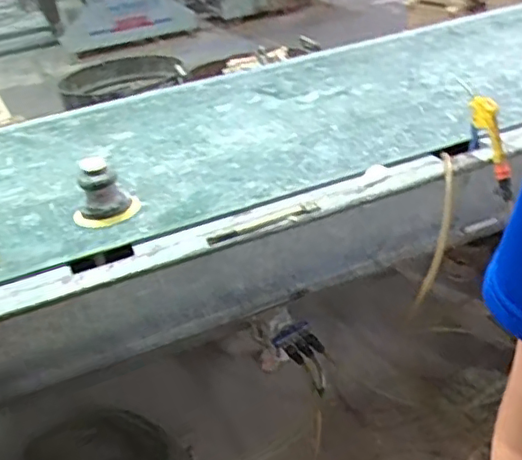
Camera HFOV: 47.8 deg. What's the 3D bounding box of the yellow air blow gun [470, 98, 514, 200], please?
[{"bbox_3d":[0.449,-0.160,1.135,0.032,0.206,0.049,-12,-8,-8],"label":"yellow air blow gun"}]

